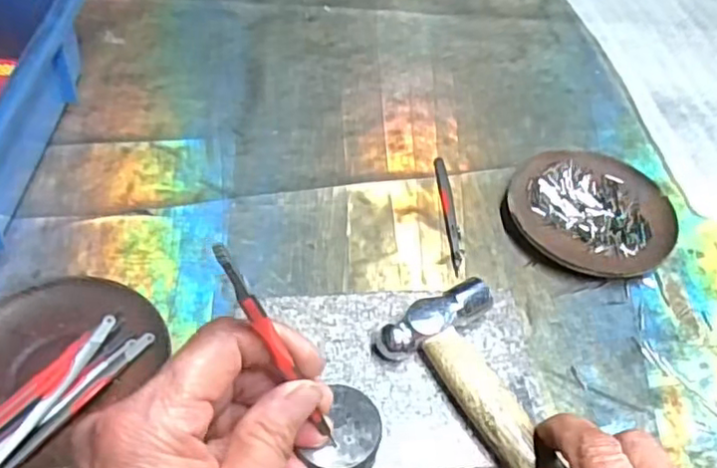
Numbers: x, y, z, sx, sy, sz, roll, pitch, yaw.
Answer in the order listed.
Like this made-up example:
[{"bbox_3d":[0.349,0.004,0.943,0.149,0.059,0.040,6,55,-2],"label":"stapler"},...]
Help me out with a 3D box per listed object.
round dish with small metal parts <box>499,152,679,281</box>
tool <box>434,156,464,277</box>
[{"bbox_3d":[0.165,-0.016,0.458,0.116,0.015,0.109,3,50,-4],"label":"round dish with small metal parts"},{"bbox_3d":[0.064,-0.016,0.453,0.010,0.004,0.107,0,50,-6],"label":"tool"}]

